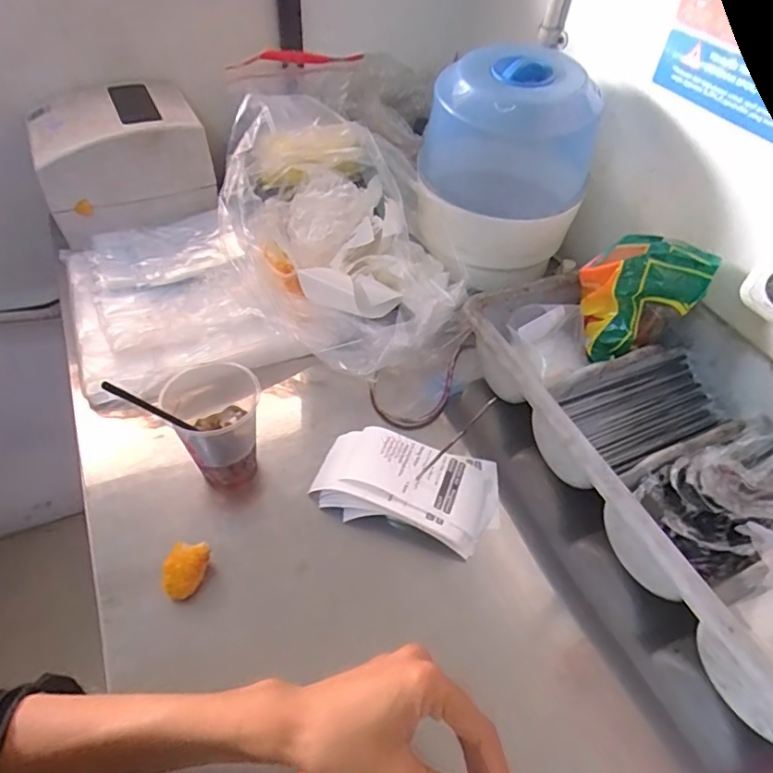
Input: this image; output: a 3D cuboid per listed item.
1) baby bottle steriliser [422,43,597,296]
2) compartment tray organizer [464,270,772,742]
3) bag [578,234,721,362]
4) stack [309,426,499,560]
[{"bbox_3d":[0.136,-0.275,0.679,0.180,0.225,0.173,-16,52,-17],"label":"baby bottle steriliser"},{"bbox_3d":[0.303,0.057,0.524,0.275,0.099,0.486,-17,52,-18],"label":"compartment tray organizer"},{"bbox_3d":[0.281,-0.105,0.616,0.107,0.109,0.094,-18,53,-19],"label":"bag"},{"bbox_3d":[0.023,0.098,0.540,0.182,0.038,0.108,13,49,7],"label":"stack"}]

